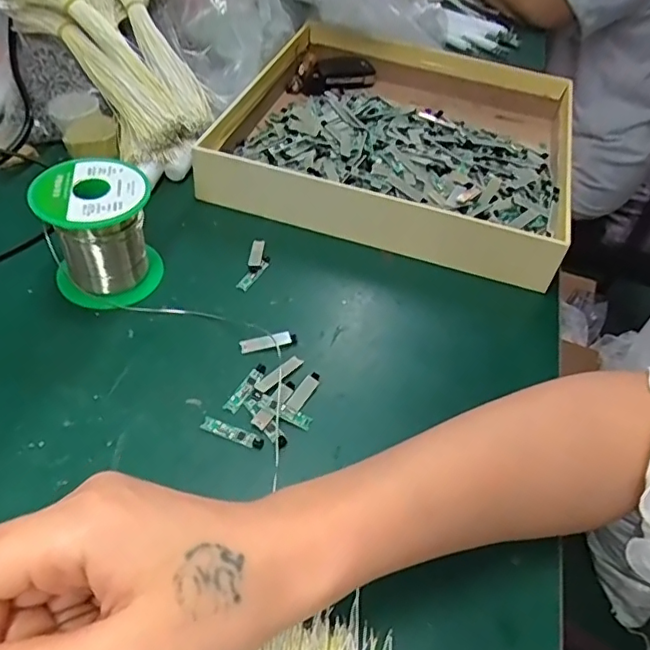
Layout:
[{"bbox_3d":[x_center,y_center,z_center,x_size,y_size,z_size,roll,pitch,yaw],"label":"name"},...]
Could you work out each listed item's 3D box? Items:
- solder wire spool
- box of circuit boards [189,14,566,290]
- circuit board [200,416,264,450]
[{"bbox_3d":[-0.142,-0.059,0.364,0.064,0.070,0.064,4,48,-4],"label":"solder wire spool"},{"bbox_3d":[0.070,-0.170,0.513,0.280,0.066,0.266,16,48,7],"label":"box of circuit boards"},{"bbox_3d":[-0.051,0.059,0.316,0.036,0.004,0.008,19,49,10],"label":"circuit board"}]

